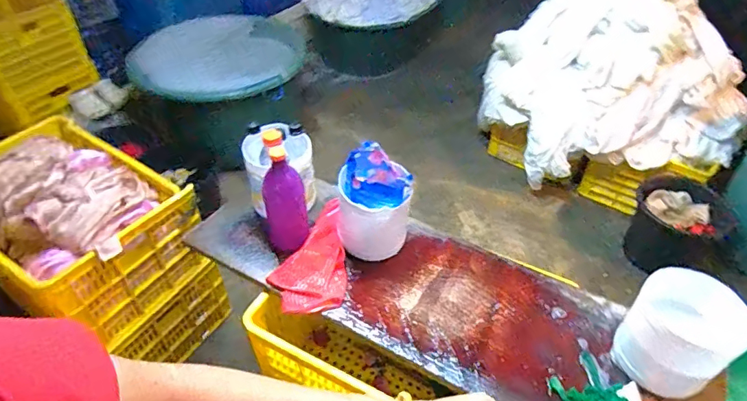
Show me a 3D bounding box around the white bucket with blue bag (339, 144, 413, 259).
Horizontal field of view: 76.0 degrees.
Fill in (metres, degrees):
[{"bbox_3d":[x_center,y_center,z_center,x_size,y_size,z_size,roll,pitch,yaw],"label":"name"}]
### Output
[{"bbox_3d":[0.001,0.003,1.007,0.145,0.210,0.142,0,45,0],"label":"white bucket with blue bag"}]

